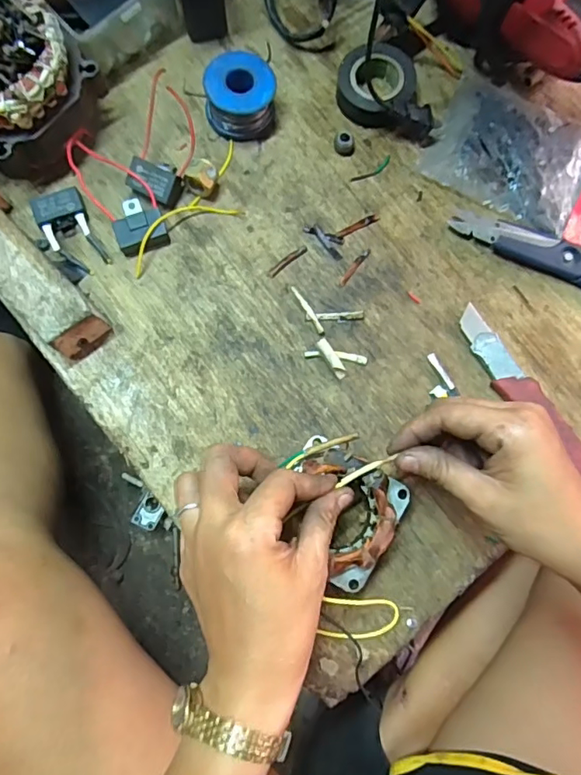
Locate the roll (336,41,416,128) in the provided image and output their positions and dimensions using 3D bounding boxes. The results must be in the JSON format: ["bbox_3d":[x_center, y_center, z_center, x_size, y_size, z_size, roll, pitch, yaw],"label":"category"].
[{"bbox_3d":[0.067,-0.239,0.411,0.059,0.026,0.064,0,79,1],"label":"roll"}]

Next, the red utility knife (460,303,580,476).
[{"bbox_3d":[0.177,0.015,0.366,0.028,0.018,0.172,-37,81,-6],"label":"red utility knife"}]

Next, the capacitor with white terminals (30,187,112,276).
[{"bbox_3d":[-0.165,-0.116,0.388,0.036,0.015,0.064,-24,80,-4],"label":"capacitor with white terminals"}]

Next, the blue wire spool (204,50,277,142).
[{"bbox_3d":[-0.039,-0.226,0.404,0.053,0.034,0.050,0,79,1],"label":"blue wire spool"}]

